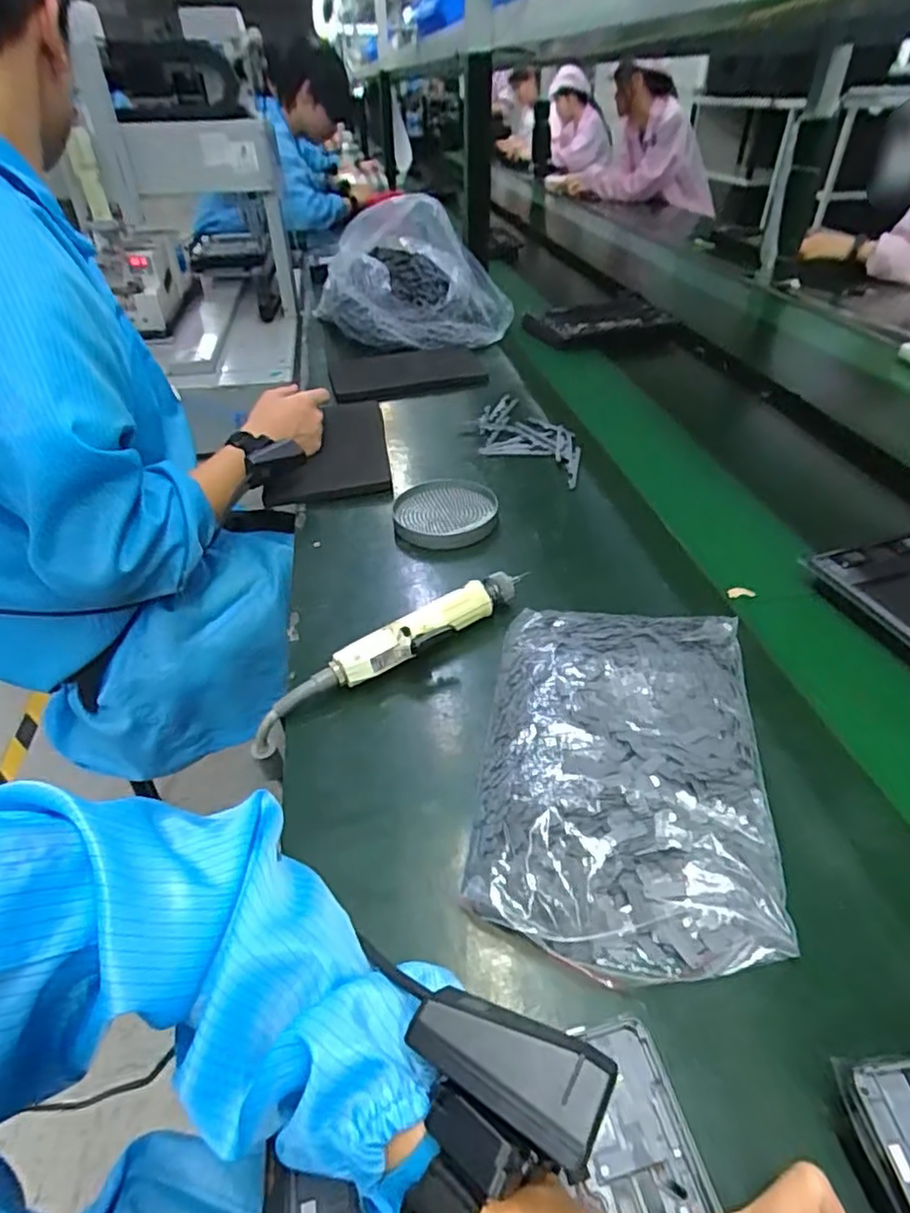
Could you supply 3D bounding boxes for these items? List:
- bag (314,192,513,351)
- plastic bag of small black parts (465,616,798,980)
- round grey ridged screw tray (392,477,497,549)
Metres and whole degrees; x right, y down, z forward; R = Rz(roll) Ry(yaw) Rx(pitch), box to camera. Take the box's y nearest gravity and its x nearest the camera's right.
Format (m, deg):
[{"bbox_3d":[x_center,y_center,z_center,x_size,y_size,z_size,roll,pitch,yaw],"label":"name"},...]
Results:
[{"bbox_3d":[-0.087,-0.597,1.155,0.279,0.238,0.292,-16,43,-17],"label":"bag"},{"bbox_3d":[0.113,0.100,0.431,0.179,0.030,0.270,4,40,10],"label":"plastic bag of small black parts"},{"bbox_3d":[-0.010,-0.105,0.697,0.110,0.019,0.112,-2,40,2],"label":"round grey ridged screw tray"}]

